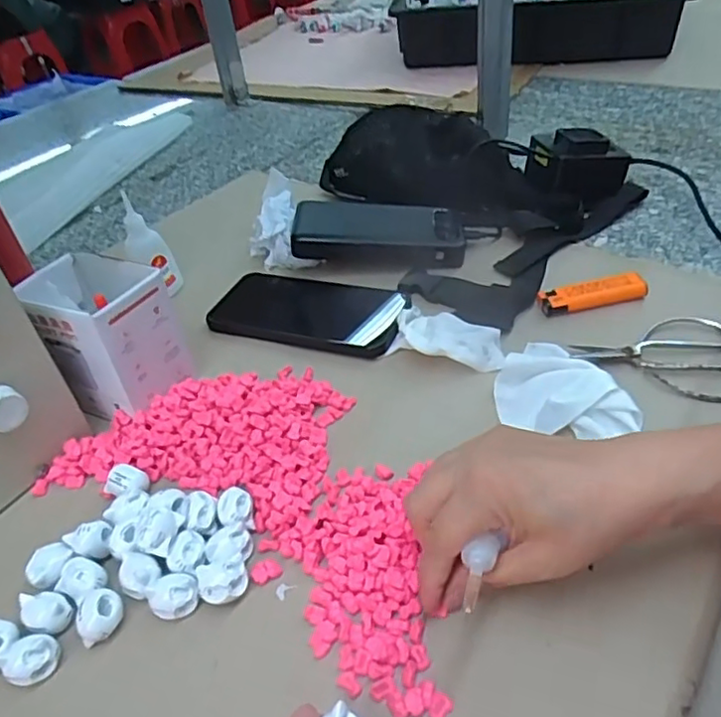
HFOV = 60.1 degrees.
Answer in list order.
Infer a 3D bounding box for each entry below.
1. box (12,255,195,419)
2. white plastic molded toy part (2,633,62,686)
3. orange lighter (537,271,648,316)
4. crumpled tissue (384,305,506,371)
[{"bbox_3d":[-0.183,-0.014,0.451,0.087,0.098,0.070,17,45,28],"label":"box"},{"bbox_3d":[-0.164,0.152,0.313,0.018,0.019,0.024,18,45,29],"label":"white plastic molded toy part"},{"bbox_3d":[0.184,-0.051,0.495,0.081,0.018,0.020,-10,39,-3],"label":"orange lighter"},{"bbox_3d":[0.066,-0.014,0.466,0.084,0.025,0.043,12,43,23],"label":"crumpled tissue"}]

